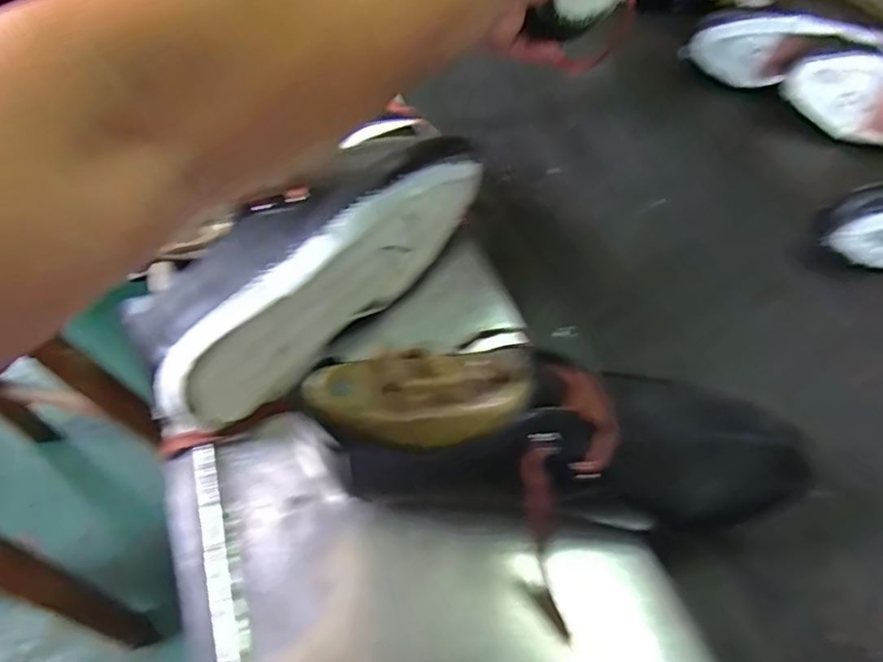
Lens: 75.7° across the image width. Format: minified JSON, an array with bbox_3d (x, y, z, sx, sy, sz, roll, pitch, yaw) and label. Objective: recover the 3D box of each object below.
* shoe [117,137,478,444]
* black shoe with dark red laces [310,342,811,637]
[{"bbox_3d":[-0.089,-0.057,0.385,0.098,0.081,0.270,37,63,22],"label":"shoe"},{"bbox_3d":[0.048,0.073,0.286,0.245,0.107,0.097,9,57,-5],"label":"black shoe with dark red laces"}]

